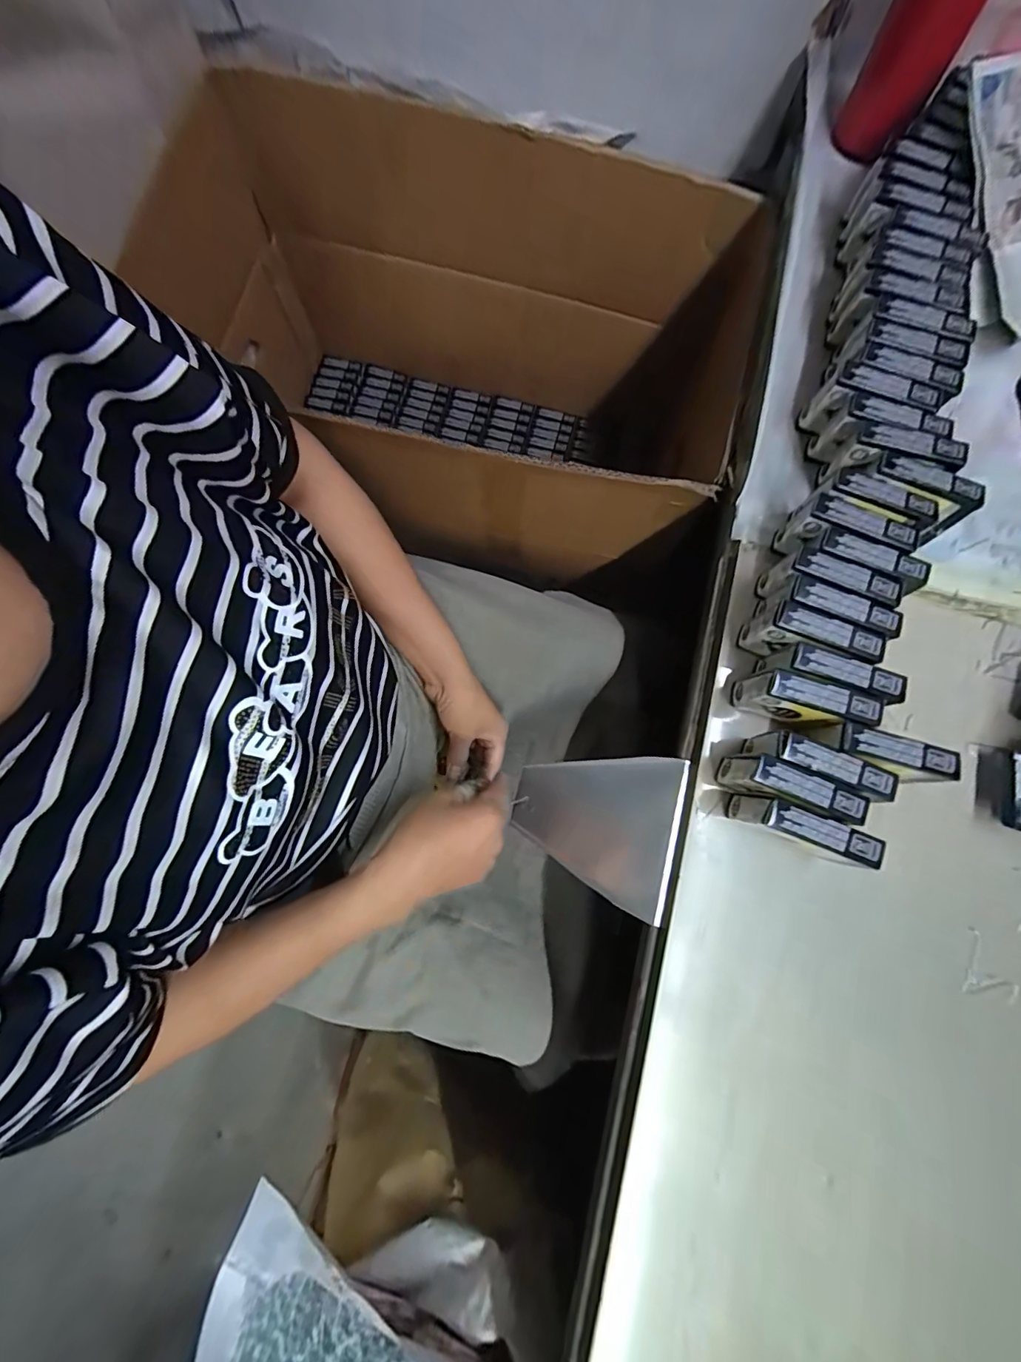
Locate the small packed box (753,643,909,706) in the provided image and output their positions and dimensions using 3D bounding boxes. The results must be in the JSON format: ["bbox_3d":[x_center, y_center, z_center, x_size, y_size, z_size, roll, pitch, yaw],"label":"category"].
[{"bbox_3d":[0.216,-0.001,0.336,0.075,0.057,0.022,18,80,4],"label":"small packed box"}]

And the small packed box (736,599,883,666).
[{"bbox_3d":[0.207,-0.026,0.343,0.072,0.058,0.023,23,80,5],"label":"small packed box"}]

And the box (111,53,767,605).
[{"bbox_3d":[-0.084,-0.357,0.615,0.625,0.345,0.363,13,81,3],"label":"box"}]

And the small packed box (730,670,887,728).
[{"bbox_3d":[0.199,0.016,0.335,0.076,0.057,0.021,18,80,4],"label":"small packed box"}]

